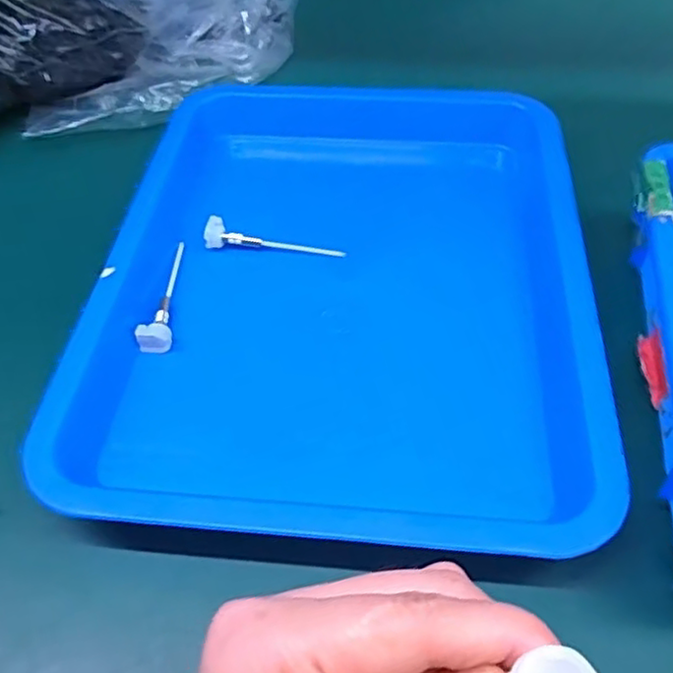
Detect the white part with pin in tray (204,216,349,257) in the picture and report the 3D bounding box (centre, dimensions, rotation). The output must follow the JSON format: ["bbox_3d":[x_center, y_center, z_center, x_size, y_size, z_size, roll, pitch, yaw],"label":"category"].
[{"bbox_3d":[-0.039,-0.062,0.404,0.086,0.013,0.019,2,52,5],"label":"white part with pin in tray"}]

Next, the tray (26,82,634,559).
[{"bbox_3d":[0.003,-0.038,0.373,0.261,0.032,0.318,3,52,5],"label":"tray"}]

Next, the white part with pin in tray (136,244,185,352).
[{"bbox_3d":[-0.100,-0.025,0.376,0.017,0.013,0.080,-4,52,0],"label":"white part with pin in tray"}]

